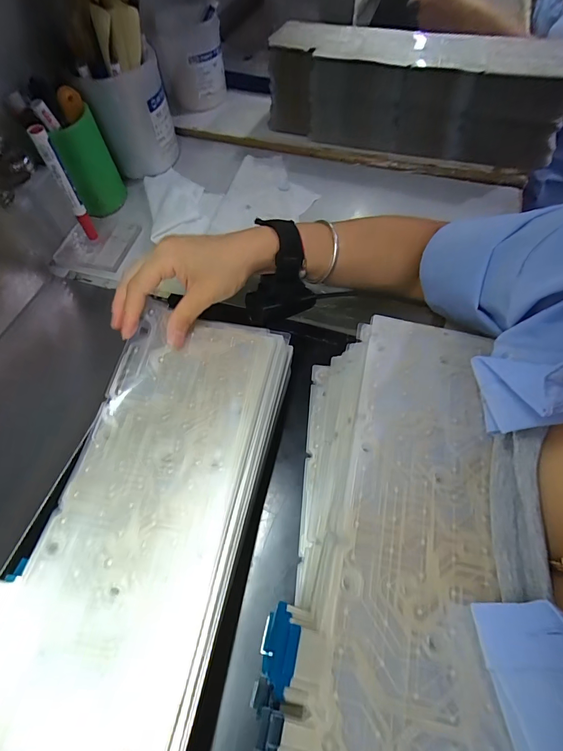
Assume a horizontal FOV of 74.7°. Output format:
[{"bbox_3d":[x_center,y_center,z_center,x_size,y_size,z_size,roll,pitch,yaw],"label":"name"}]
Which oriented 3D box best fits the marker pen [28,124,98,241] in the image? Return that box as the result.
[{"bbox_3d":[-0.254,-0.218,0.444,0.016,0.145,0.018,-32,63,-14],"label":"marker pen"}]

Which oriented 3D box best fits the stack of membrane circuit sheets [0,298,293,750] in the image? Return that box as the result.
[{"bbox_3d":[-0.096,0.100,0.268,0.140,0.029,0.348,12,60,4],"label":"stack of membrane circuit sheets"}]

